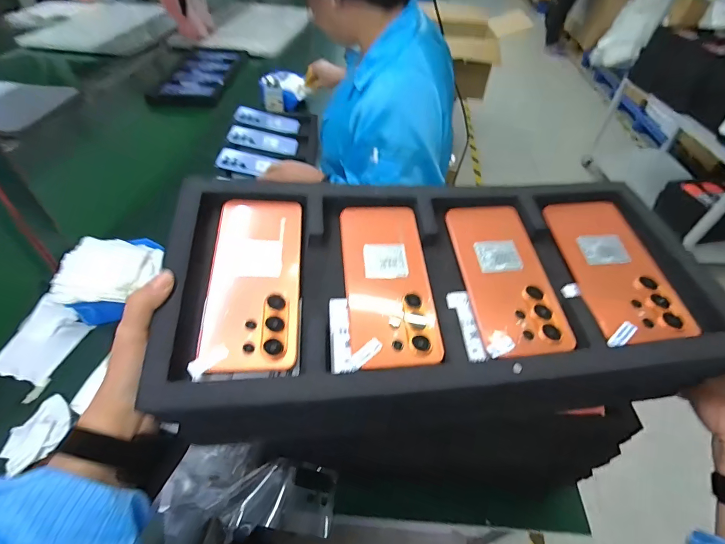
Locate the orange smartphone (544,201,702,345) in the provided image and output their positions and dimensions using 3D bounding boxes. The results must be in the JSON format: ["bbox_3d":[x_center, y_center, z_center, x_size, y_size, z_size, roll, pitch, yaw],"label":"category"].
[{"bbox_3d":[0.239,-0.010,0.358,0.078,0.006,0.166,-8,52,3],"label":"orange smartphone"}]

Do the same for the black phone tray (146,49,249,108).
[{"bbox_3d":[-0.545,-0.698,1.305,0.217,0.058,0.416,9,53,3],"label":"black phone tray"}]

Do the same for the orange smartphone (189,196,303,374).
[{"bbox_3d":[-0.095,0.004,0.338,0.078,0.013,0.172,1,62,-3],"label":"orange smartphone"}]

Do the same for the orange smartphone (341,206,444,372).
[{"bbox_3d":[0.023,0.005,0.349,0.077,0.005,0.168,-1,58,-5],"label":"orange smartphone"}]

